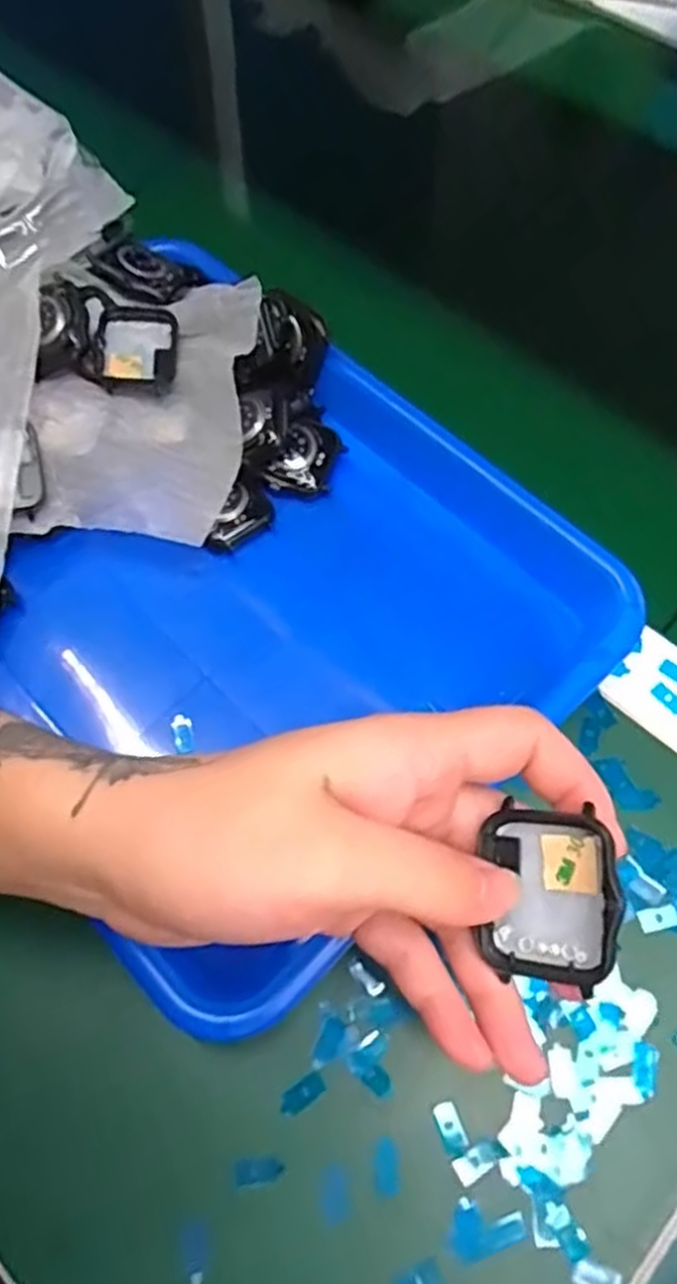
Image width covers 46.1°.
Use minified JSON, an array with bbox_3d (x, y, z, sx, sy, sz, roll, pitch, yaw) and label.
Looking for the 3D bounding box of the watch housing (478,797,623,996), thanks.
[{"bbox_3d":[0.059,0.070,0.218,0.036,0.011,0.045,-5,75,28],"label":"watch housing"}]

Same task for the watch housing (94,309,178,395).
[{"bbox_3d":[-0.100,-0.145,0.395,0.038,0.015,0.044,2,65,3],"label":"watch housing"}]

